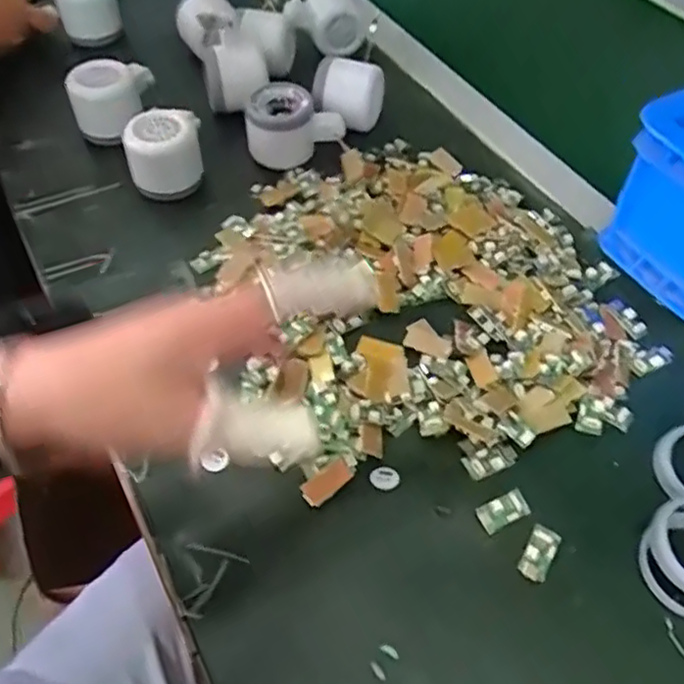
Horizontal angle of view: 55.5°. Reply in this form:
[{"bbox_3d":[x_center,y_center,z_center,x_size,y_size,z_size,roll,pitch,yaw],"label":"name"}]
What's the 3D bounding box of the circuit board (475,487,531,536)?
[{"bbox_3d":[0.097,0.101,0.389,0.032,0.005,0.016,-23,57,-15],"label":"circuit board"}]

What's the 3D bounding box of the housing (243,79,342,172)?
[{"bbox_3d":[-0.045,-0.207,0.605,0.086,0.060,0.065,-6,54,-4],"label":"housing"}]

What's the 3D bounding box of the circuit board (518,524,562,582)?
[{"bbox_3d":[0.115,0.122,0.376,0.016,0.004,0.032,26,59,18],"label":"circuit board"}]

